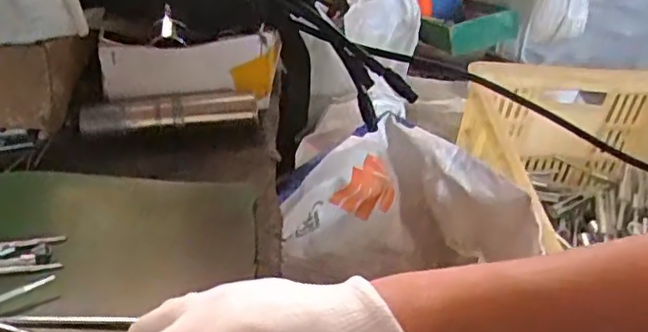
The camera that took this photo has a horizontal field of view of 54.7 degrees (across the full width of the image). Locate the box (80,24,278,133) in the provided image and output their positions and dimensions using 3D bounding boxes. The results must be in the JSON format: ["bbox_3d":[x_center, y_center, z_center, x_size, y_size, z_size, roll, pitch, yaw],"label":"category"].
[{"bbox_3d":[-0.100,-0.059,0.451,0.136,0.061,0.048,-5,40,-14],"label":"box"}]

